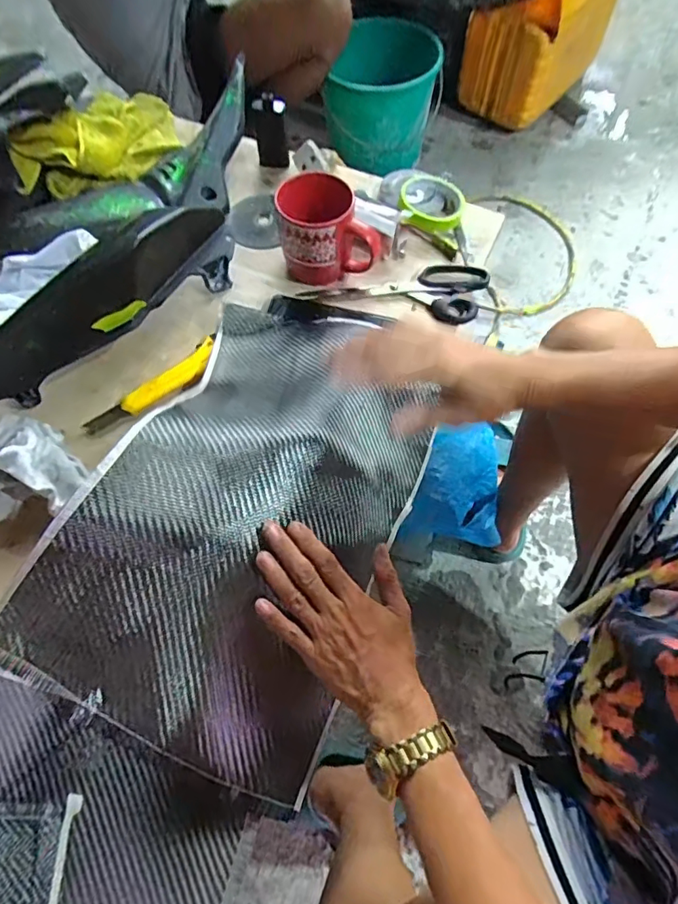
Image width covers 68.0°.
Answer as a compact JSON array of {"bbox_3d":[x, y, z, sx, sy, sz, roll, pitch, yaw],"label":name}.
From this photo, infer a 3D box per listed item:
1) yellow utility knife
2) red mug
[{"bbox_3d":[-0.212,-0.075,0.582,0.175,0.015,0.037,-36,69,-16],"label":"yellow utility knife"},{"bbox_3d":[-0.011,-0.270,0.622,0.120,0.104,0.081,1,64,1],"label":"red mug"}]

